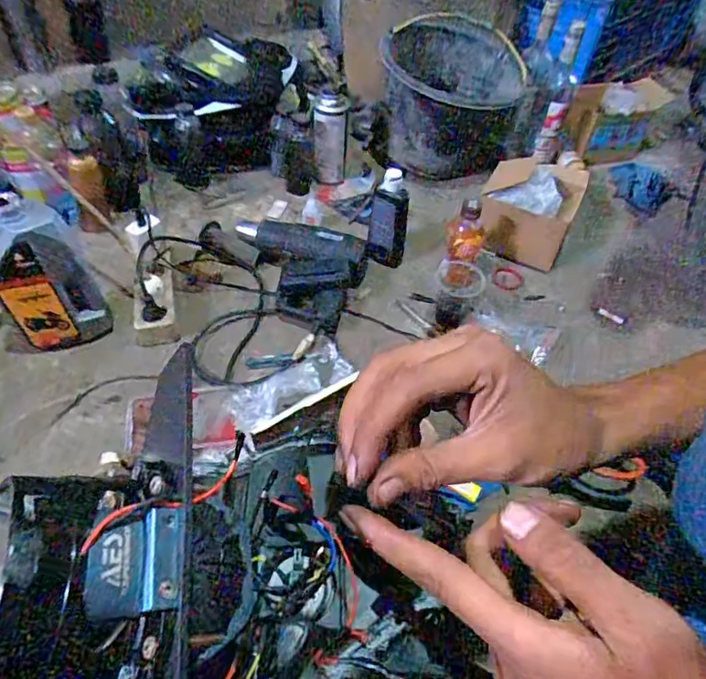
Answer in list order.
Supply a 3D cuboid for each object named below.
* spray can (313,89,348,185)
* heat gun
[{"bbox_3d":[-0.041,-0.366,0.985,0.055,0.171,0.059,2,51,-3],"label":"spray can"},{"bbox_3d":[-0.098,-0.108,0.825,0.213,0.063,0.175,12,51,5],"label":"heat gun"}]

